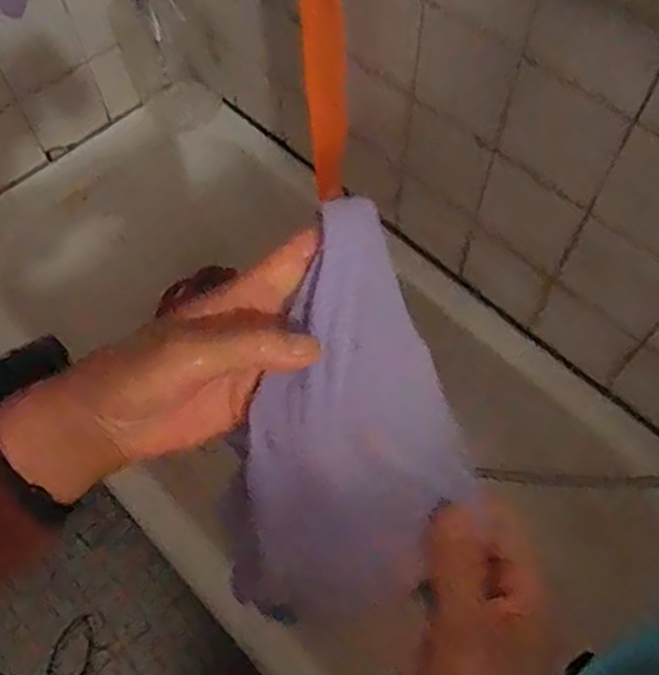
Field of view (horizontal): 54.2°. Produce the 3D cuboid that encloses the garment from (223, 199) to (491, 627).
[{"bbox_3d":[-0.007,0.047,0.331,0.116,0.119,0.165,-17,62,-9],"label":"garment"}]

